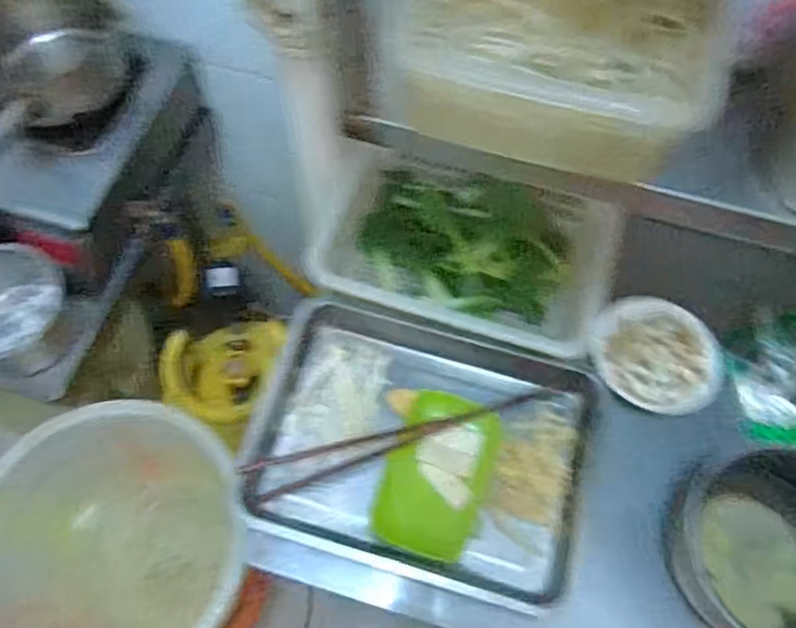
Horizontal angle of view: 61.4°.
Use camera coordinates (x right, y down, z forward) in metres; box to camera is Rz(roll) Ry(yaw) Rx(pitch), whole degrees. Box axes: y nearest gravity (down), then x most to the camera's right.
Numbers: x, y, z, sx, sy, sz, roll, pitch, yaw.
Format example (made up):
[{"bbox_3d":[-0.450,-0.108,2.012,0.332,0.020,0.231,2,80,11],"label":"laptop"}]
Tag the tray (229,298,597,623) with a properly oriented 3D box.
[{"bbox_3d":[0.027,0.156,0.790,0.385,0.064,0.287,15,64,6],"label":"tray"}]

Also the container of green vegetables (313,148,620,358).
[{"bbox_3d":[0.083,-0.078,0.863,0.360,0.108,0.209,15,64,6],"label":"container of green vegetables"}]

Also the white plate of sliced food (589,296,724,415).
[{"bbox_3d":[0.312,0.050,0.819,0.159,0.055,0.138,21,65,9],"label":"white plate of sliced food"}]

